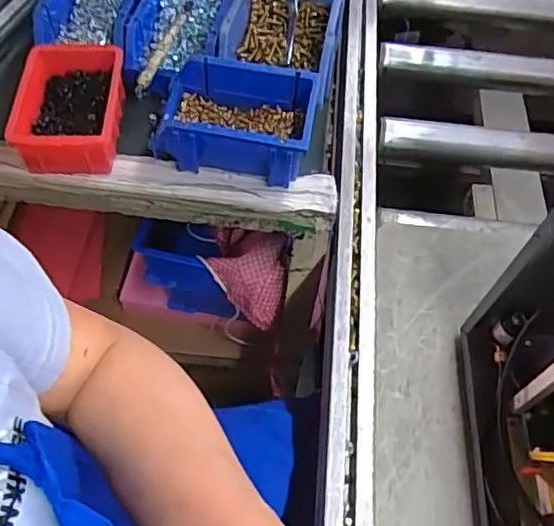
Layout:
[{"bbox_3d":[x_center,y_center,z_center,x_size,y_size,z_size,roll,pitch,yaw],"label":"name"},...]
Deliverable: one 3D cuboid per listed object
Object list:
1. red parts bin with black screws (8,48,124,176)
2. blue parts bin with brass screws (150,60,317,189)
[{"bbox_3d":[-0.216,-0.162,0.609,0.097,0.057,0.144,0,58,-4],"label":"red parts bin with black screws"},{"bbox_3d":[-0.042,-0.148,0.603,0.159,0.073,0.113,9,58,2],"label":"blue parts bin with brass screws"}]

